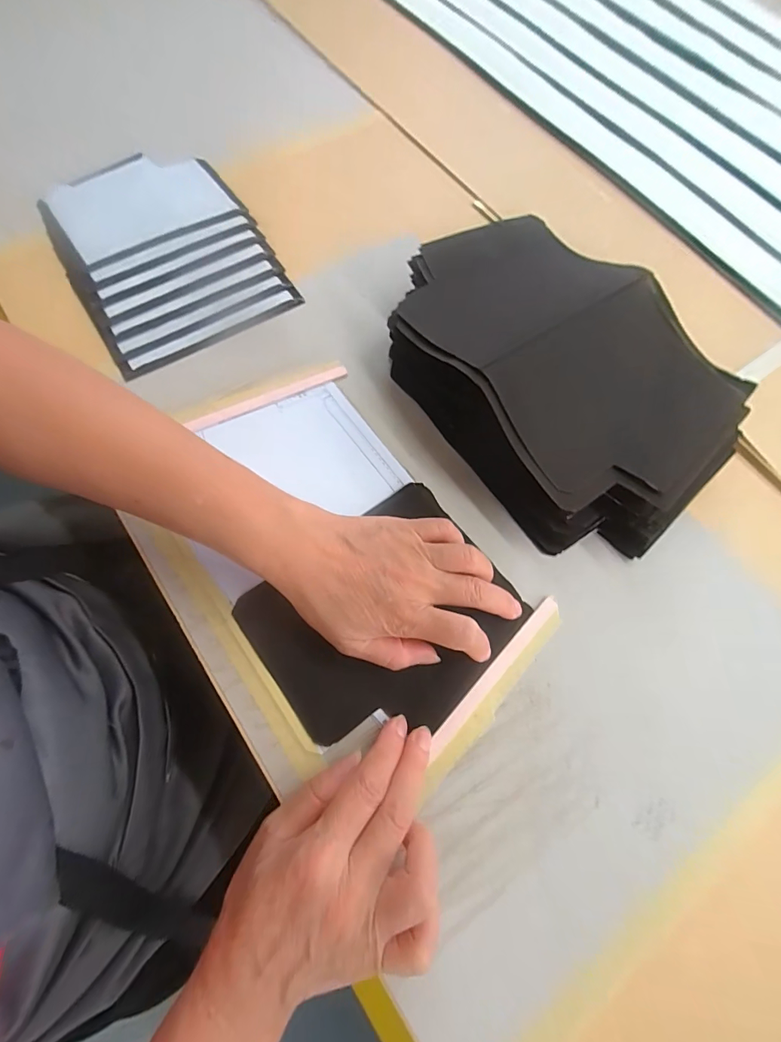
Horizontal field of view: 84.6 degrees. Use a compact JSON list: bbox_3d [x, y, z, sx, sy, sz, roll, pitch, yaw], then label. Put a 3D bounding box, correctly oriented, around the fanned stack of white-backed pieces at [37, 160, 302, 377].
[{"bbox_3d":[-0.214,-0.258,0.408,0.175,0.019,0.234,-30,75,-12],"label":"fanned stack of white-backed pieces"}]

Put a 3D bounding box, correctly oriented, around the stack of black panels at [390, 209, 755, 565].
[{"bbox_3d":[0.125,-0.119,0.339,0.185,0.076,0.294,-35,76,-13],"label":"stack of black panels"}]

